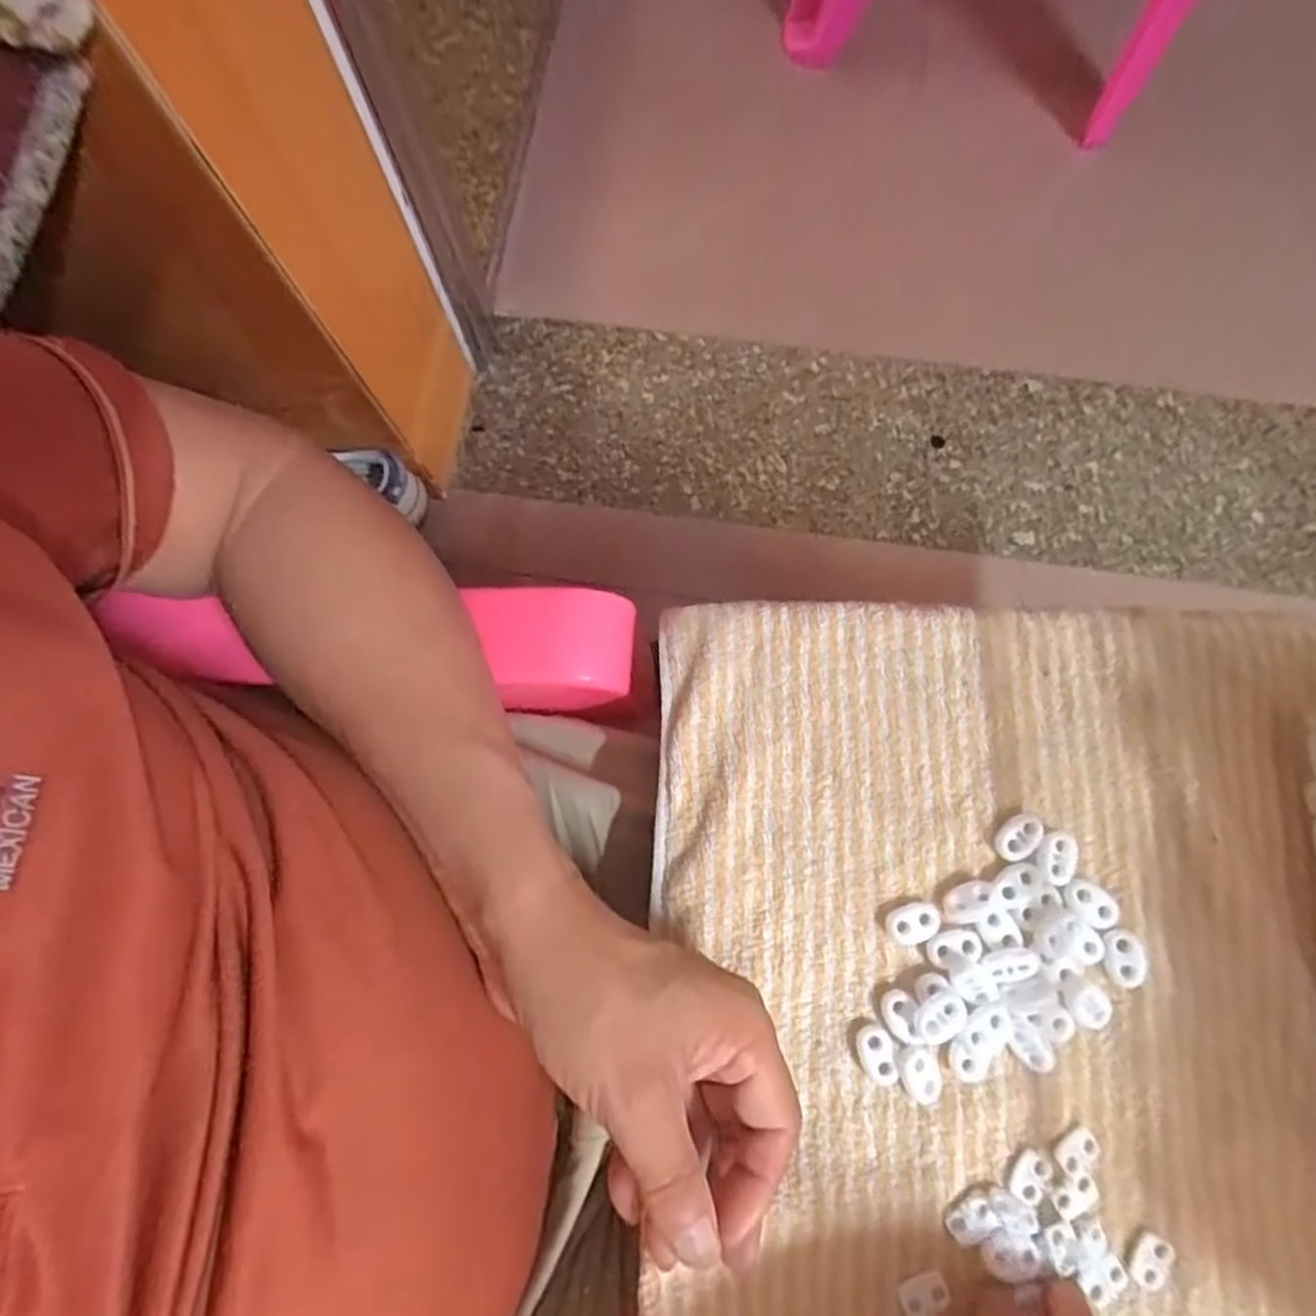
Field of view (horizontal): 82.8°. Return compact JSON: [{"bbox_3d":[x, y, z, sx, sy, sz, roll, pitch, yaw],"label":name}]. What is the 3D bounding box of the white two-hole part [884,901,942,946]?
[{"bbox_3d":[0.108,0.112,0.315,0.023,0.004,0.015,-17,78,-3],"label":"white two-hole part"}]

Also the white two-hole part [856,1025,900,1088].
[{"bbox_3d":[0.089,0.162,0.304,0.013,0.005,0.021,-13,78,-2],"label":"white two-hole part"}]

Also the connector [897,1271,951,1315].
[{"bbox_3d":[0.102,0.243,0.284,0.018,0.004,0.011,-23,78,-4],"label":"connector"}]

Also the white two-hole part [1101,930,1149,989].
[{"bbox_3d":[0.193,0.124,0.307,0.016,0.004,0.022,-2,78,1],"label":"white two-hole part"}]

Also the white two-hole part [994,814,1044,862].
[{"bbox_3d":[0.155,0.077,0.320,0.022,0.004,0.015,-39,80,-7],"label":"white two-hole part"}]

